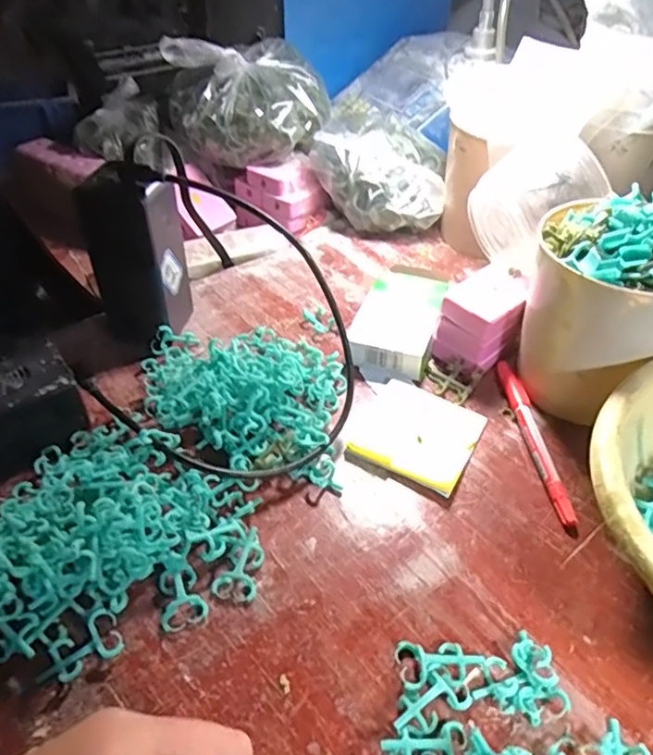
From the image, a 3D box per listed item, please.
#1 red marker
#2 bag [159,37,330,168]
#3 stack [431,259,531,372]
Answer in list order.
[{"bbox_3d":[0.141,0.040,0.392,0.013,0.011,0.138,-3,42,-3],"label":"red marker"},{"bbox_3d":[-0.079,-0.282,0.588,0.162,0.098,0.111,-5,42,-6],"label":"bag"},{"bbox_3d":[0.123,-0.044,0.445,0.073,0.057,0.047,-33,51,-31],"label":"stack"}]

